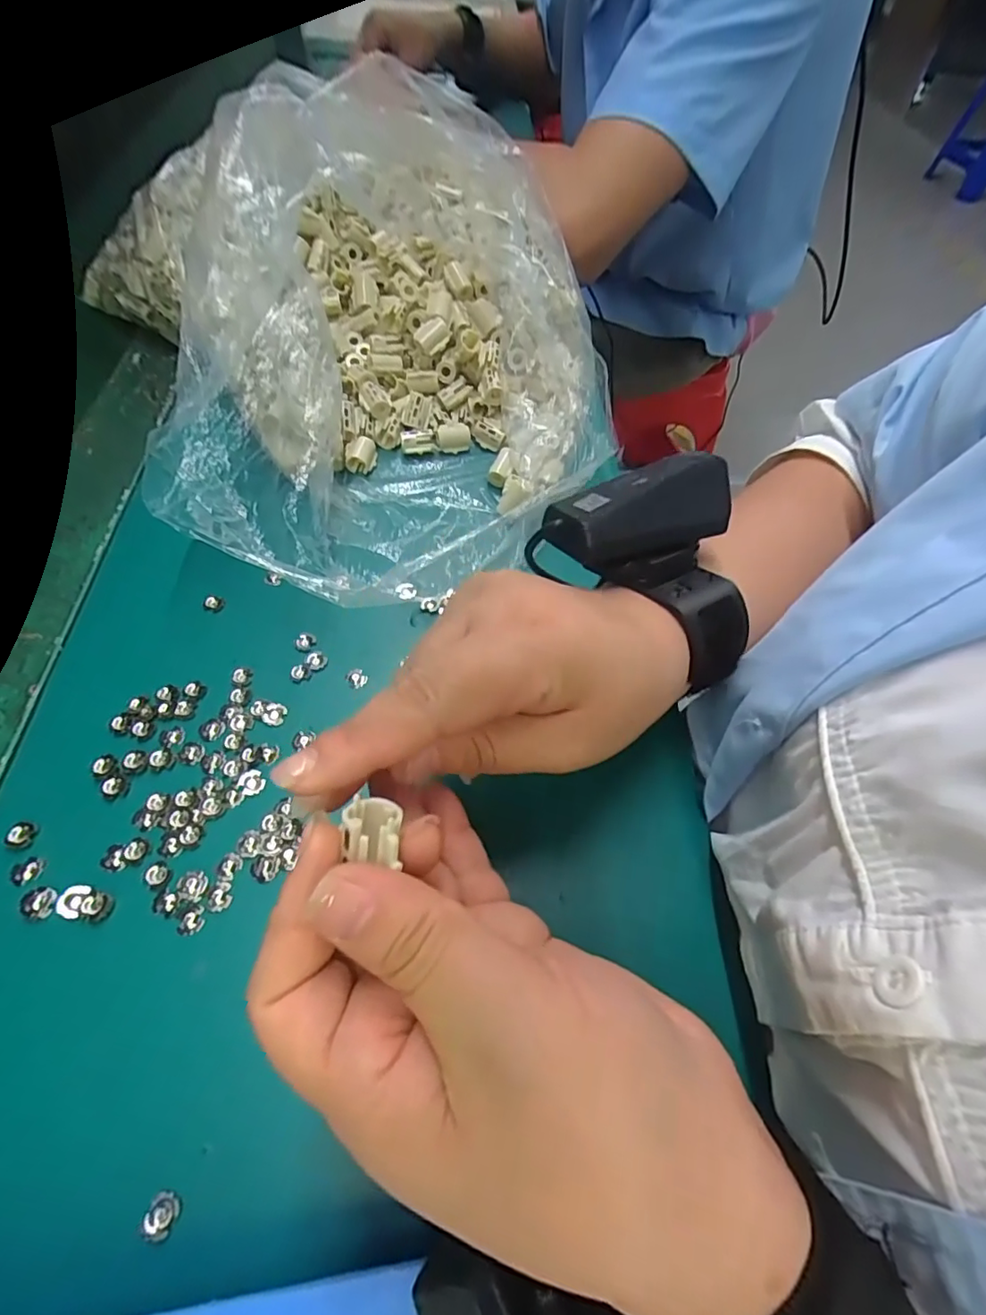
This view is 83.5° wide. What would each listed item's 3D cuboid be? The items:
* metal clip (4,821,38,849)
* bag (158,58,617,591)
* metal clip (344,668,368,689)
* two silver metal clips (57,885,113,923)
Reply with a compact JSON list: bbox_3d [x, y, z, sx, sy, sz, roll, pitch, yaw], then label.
[{"bbox_3d":[-0.190,0.071,0.222,0.010,0.005,0.010,18,58,9],"label":"metal clip"},{"bbox_3d":[-0.039,-0.196,0.320,0.213,0.138,0.337,9,57,4],"label":"bag"},{"bbox_3d":[-0.068,0.010,0.274,0.009,0.004,0.011,-37,66,-23],"label":"metal clip"},{"bbox_3d":[-0.155,0.093,0.210,0.019,0.004,0.011,7,57,2],"label":"two silver metal clips"}]

